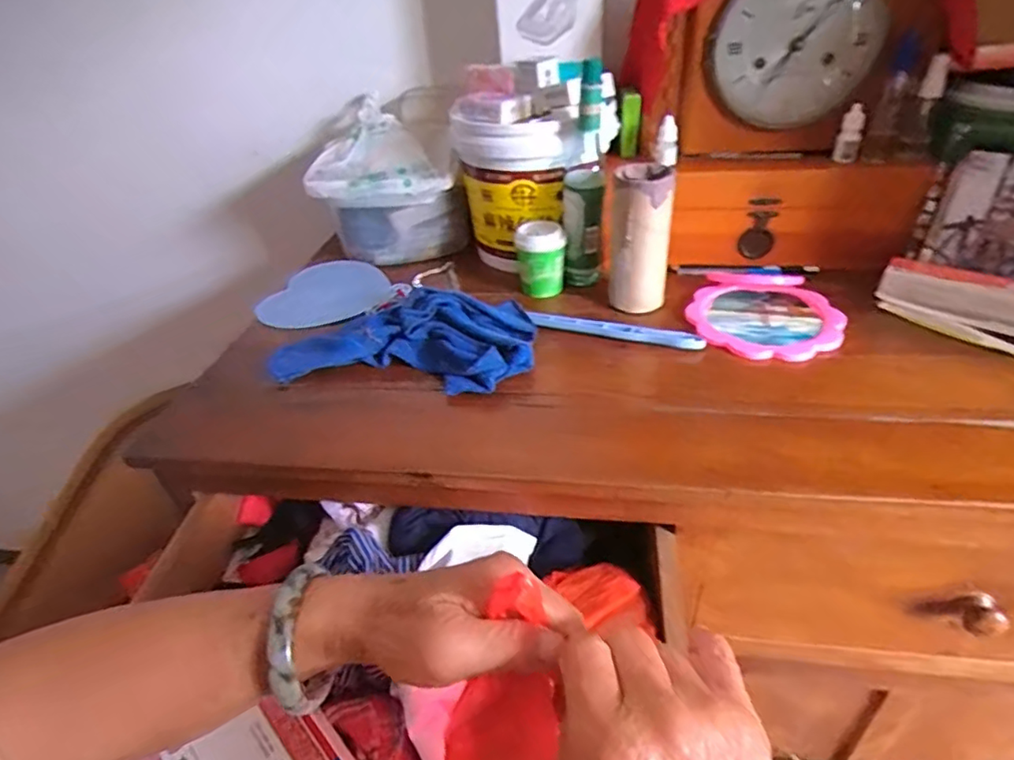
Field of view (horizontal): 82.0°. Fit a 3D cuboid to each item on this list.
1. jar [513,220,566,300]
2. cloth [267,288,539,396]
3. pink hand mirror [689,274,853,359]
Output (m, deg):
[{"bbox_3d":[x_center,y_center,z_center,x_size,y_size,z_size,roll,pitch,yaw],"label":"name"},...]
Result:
[{"bbox_3d":[0.040,-0.140,0.682,0.054,0.075,0.055,-4,36,3],"label":"jar"},{"bbox_3d":[-0.102,-0.042,0.592,0.250,0.042,0.131,0,36,9],"label":"cloth"},{"bbox_3d":[0.272,-0.072,0.616,0.146,0.016,0.148,11,39,22],"label":"pink hand mirror"}]

